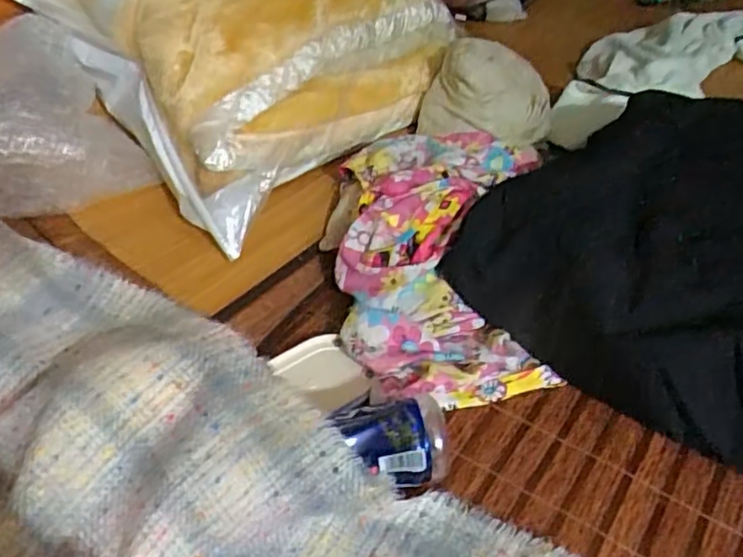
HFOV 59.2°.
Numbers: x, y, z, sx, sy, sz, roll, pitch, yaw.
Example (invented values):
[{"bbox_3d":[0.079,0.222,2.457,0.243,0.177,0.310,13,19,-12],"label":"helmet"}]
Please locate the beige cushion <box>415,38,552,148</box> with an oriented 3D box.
[{"bbox_3d":[0.136,-0.215,0.775,0.146,0.095,0.124,14,43,16],"label":"beige cushion"}]

